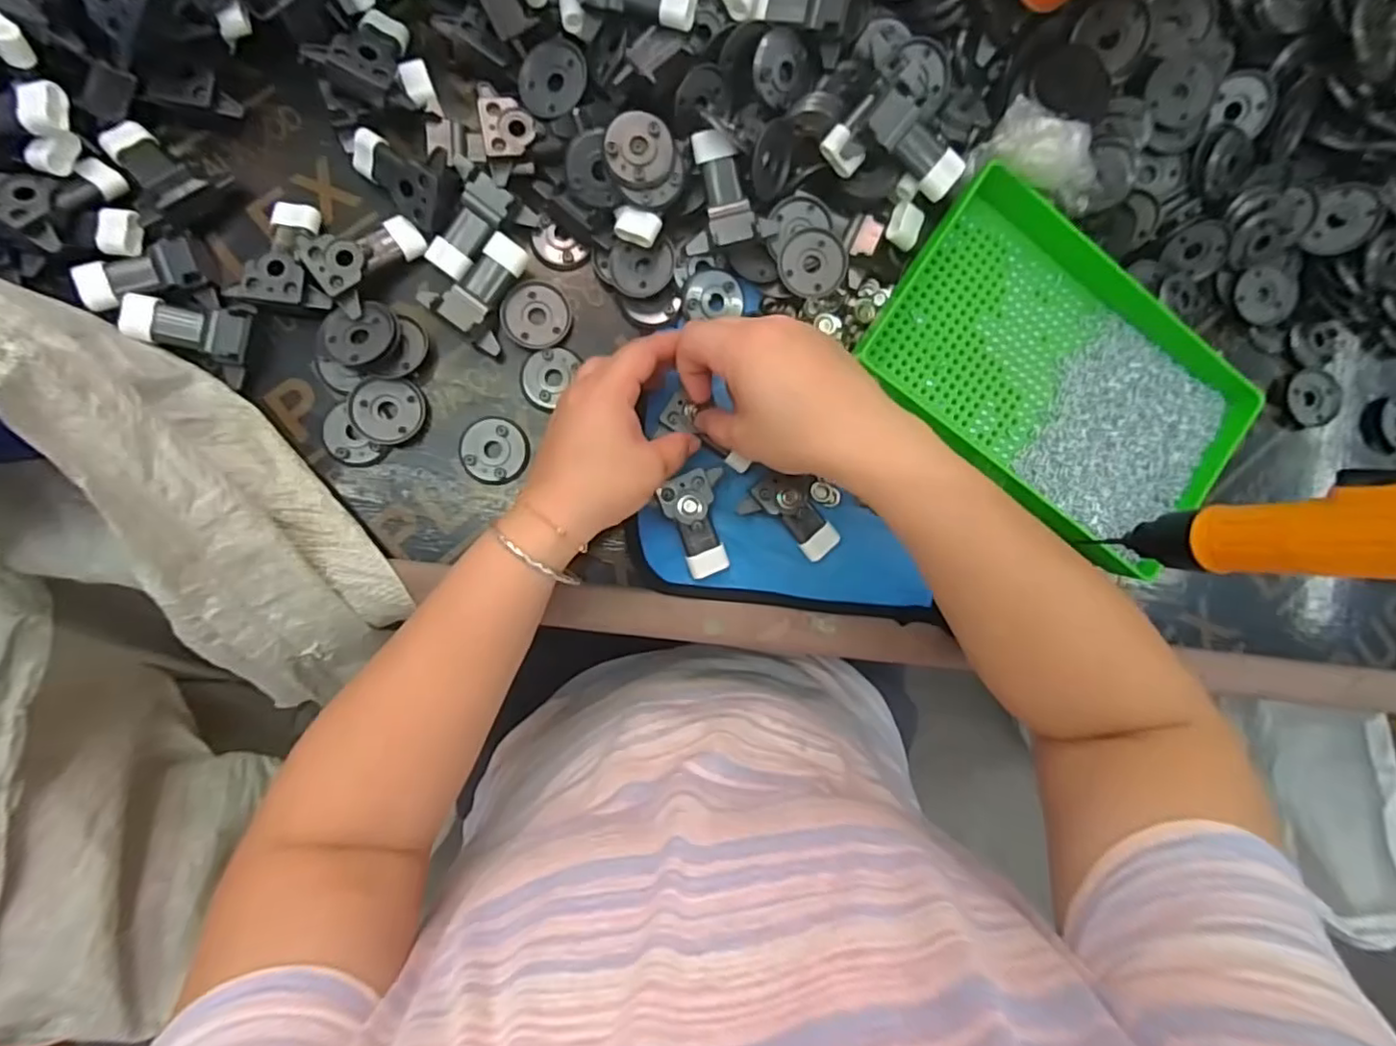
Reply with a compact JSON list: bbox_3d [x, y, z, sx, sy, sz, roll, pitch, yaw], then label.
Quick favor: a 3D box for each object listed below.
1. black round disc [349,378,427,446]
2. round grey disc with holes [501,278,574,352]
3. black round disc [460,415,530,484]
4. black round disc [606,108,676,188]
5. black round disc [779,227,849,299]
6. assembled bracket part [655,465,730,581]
[{"bbox_3d":[-0.189,-0.068,0.383,0.040,0.007,0.039,0,90,-7],"label":"black round disc"},{"bbox_3d":[-0.101,-0.132,0.397,0.042,0.004,0.042,0,90,-7],"label":"round grey disc with holes"},{"bbox_3d":[-0.128,-0.046,0.396,0.041,0.005,0.041,0,90,-7],"label":"black round disc"},{"bbox_3d":[-0.034,-0.214,0.361,0.039,0.012,0.038,0,90,-7],"label":"black round disc"},{"bbox_3d":[0.073,-0.164,0.396,0.041,0.004,0.041,0,94,3],"label":"black round disc"},{"bbox_3d":[0.002,0.001,0.394,0.040,0.013,0.064,-16,105,-6],"label":"assembled bracket part"}]

